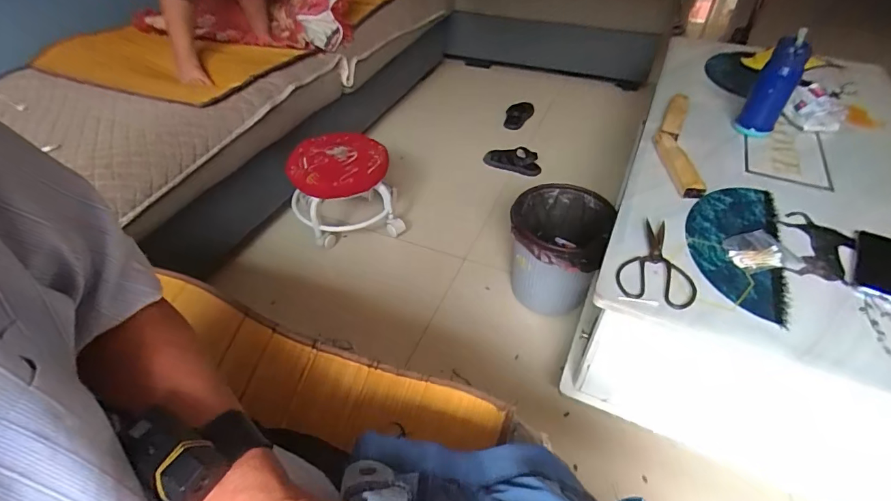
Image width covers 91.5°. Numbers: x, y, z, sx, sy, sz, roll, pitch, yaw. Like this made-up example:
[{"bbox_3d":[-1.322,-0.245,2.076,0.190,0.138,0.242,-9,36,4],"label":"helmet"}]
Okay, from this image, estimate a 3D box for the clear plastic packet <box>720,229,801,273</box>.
[{"bbox_3d":[0.530,0.003,0.738,0.107,0.013,0.087,-10,45,-10],"label":"clear plastic packet"}]

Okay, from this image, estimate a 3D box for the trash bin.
[{"bbox_3d":[0.266,0.017,1.087,0.219,0.263,0.249,13,46,14],"label":"trash bin"}]

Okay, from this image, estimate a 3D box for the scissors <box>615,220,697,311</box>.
[{"bbox_3d":[0.362,0.014,0.717,0.115,0.015,0.204,23,49,22],"label":"scissors"}]

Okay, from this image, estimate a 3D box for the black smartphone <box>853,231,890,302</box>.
[{"bbox_3d":[0.724,0.024,0.716,0.076,0.014,0.167,26,50,25],"label":"black smartphone"}]

